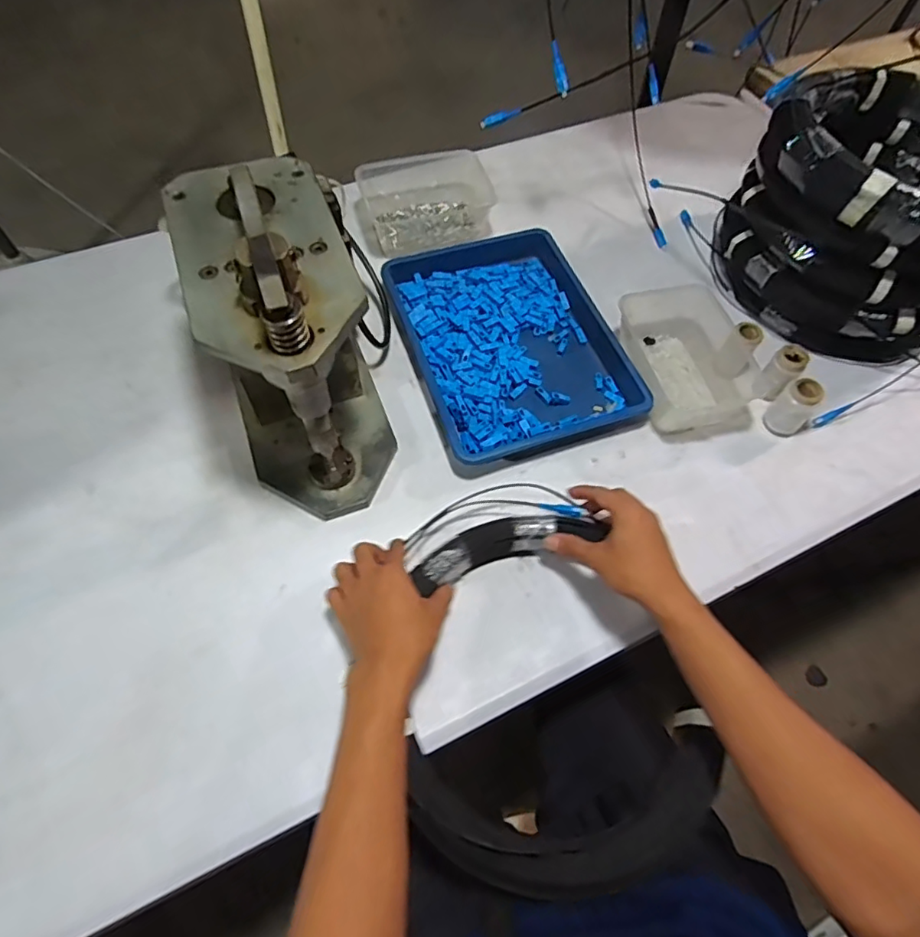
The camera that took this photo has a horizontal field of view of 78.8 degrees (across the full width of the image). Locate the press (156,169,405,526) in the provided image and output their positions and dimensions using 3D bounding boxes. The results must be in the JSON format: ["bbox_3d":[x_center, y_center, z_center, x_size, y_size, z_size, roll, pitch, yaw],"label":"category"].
[{"bbox_3d":[-0.158,-0.128,0.532,0.154,0.266,0.260,-18,64,-13],"label":"press"}]

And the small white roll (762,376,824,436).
[{"bbox_3d":[0.379,-0.068,0.636,0.033,0.067,0.040,-38,70,-21],"label":"small white roll"}]

